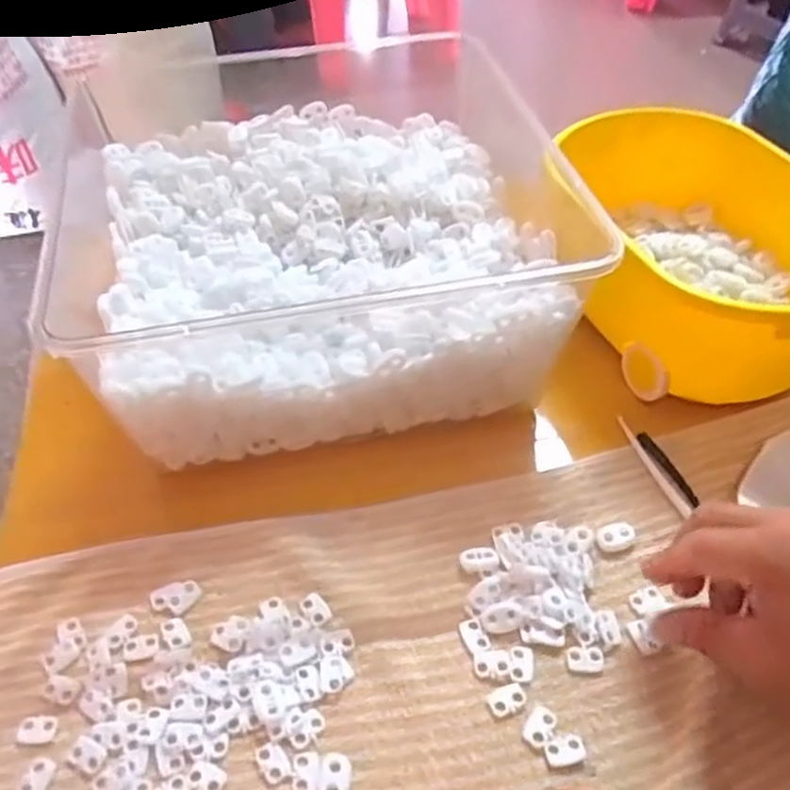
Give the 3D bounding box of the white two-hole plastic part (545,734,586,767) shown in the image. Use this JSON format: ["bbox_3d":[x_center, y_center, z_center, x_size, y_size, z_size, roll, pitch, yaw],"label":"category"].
[{"bbox_3d":[0.081,0.168,0.351,0.019,0.004,0.012,-9,48,-7],"label":"white two-hole plastic part"}]

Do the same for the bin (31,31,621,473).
[{"bbox_3d":[-0.043,-0.104,0.502,0.296,0.109,0.280,-8,48,-7],"label":"bin"}]

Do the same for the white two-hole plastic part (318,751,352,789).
[{"bbox_3d":[-0.028,0.178,0.343,0.014,0.005,0.023,2,48,3],"label":"white two-hole plastic part"}]

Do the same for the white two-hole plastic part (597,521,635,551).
[{"bbox_3d":[0.127,0.081,0.425,0.022,0.005,0.017,-10,49,-8],"label":"white two-hole plastic part"}]

